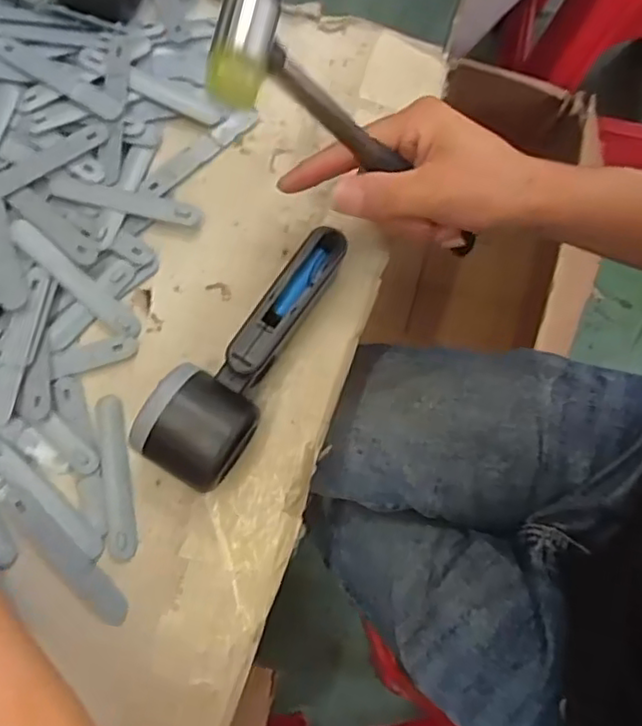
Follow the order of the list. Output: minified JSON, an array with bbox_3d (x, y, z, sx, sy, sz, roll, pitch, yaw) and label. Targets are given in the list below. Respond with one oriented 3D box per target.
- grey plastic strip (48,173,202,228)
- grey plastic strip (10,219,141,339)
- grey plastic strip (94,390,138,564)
[{"bbox_3d":[-0.125,-0.104,0.407,0.096,0.006,0.015,13,78,1],"label":"grey plastic strip"},{"bbox_3d":[-0.150,-0.050,0.389,0.094,0.007,0.015,43,86,-12],"label":"grey plastic strip"},{"bbox_3d":[-0.122,0.067,0.380,0.017,0.004,0.095,-9,79,-3],"label":"grey plastic strip"}]

